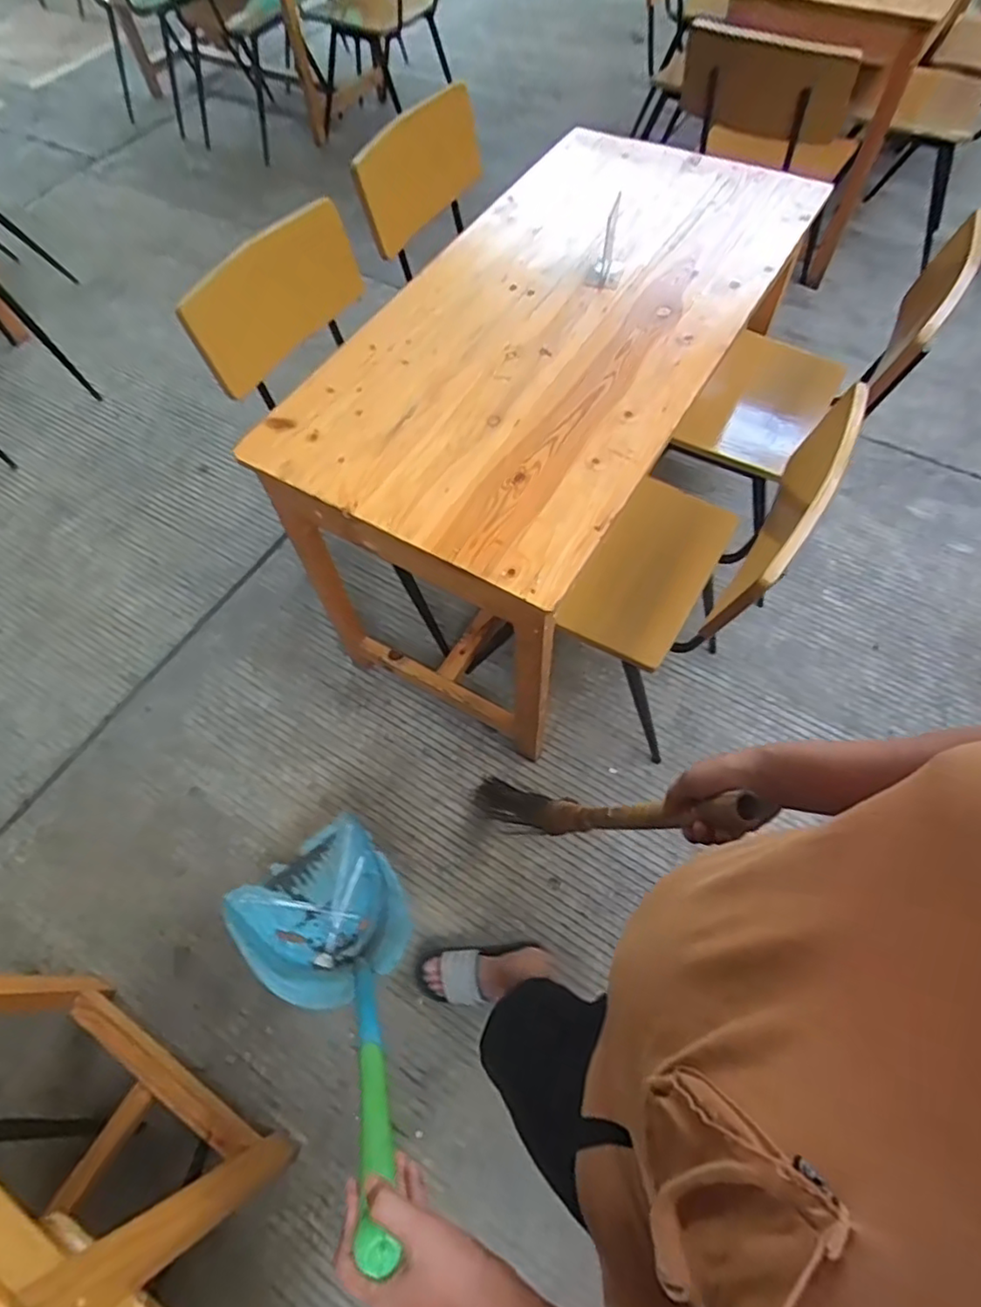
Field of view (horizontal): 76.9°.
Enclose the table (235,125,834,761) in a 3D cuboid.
[{"bbox_3d":[0.139,-0.501,1.392,0.588,0.644,1.171,29,68,13],"label":"table"}]

